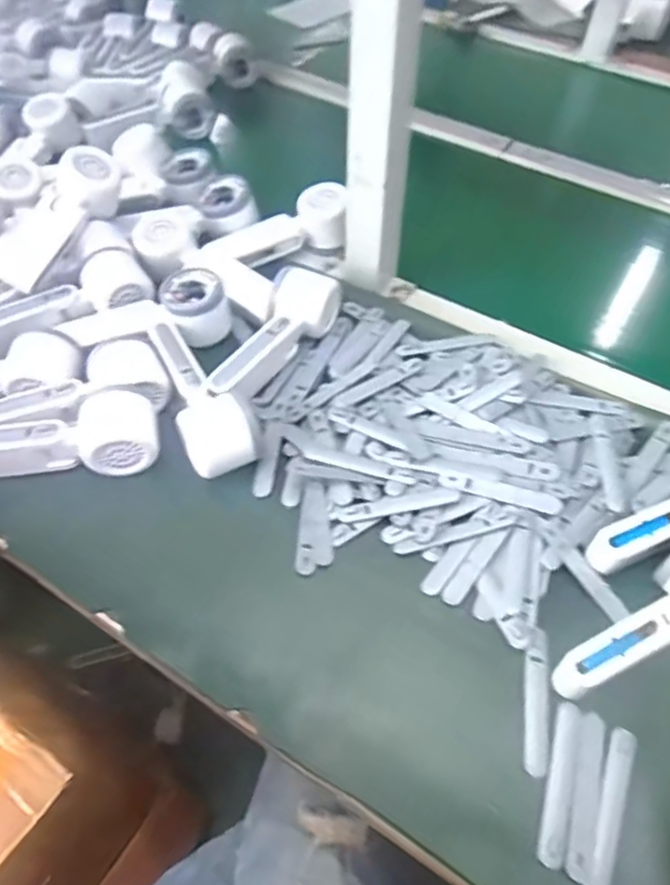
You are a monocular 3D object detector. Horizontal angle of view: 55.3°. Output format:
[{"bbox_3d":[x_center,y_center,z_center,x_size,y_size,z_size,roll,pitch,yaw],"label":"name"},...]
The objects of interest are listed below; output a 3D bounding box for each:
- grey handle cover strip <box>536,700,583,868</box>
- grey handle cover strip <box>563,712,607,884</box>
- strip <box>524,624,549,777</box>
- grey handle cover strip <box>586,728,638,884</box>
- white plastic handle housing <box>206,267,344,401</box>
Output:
[{"bbox_3d":[0.141,0.211,0.400,0.016,0.004,0.095,18,54,11],"label":"grey handle cover strip"},{"bbox_3d":[0.156,0.216,0.396,0.017,0.004,0.095,17,54,10],"label":"grey handle cover strip"},{"bbox_3d":[0.136,0.172,0.428,0.015,0.006,0.091,10,53,5],"label":"strip"},{"bbox_3d":[0.170,0.223,0.392,0.016,0.004,0.096,22,55,14],"label":"grey handle cover strip"},{"bbox_3d":[-0.058,-0.099,0.585,0.056,0.049,0.173,27,57,17],"label":"white plastic handle housing"}]

